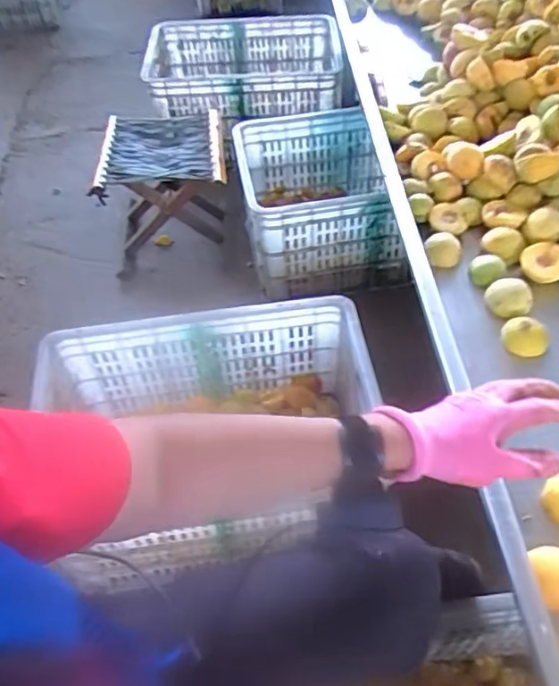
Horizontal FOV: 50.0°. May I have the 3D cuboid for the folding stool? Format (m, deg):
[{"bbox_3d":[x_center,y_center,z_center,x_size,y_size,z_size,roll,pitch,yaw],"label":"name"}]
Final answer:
[{"bbox_3d":[-0.270,-0.379,1.478,0.287,0.252,0.307,-6,51,-1],"label":"folding stool"}]

